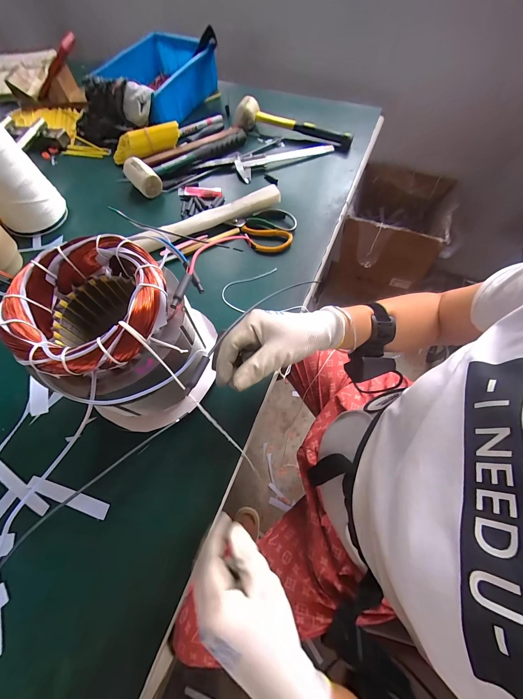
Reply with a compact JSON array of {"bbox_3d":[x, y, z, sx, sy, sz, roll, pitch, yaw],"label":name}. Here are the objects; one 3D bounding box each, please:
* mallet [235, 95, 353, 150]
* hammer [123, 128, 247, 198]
[{"bbox_3d":[0.073,-0.530,0.621,0.286,0.052,0.054,17,67,9],"label":"mallet"},{"bbox_3d":[-0.155,-0.432,0.583,0.071,0.045,0.295,41,72,18],"label":"hammer"}]

